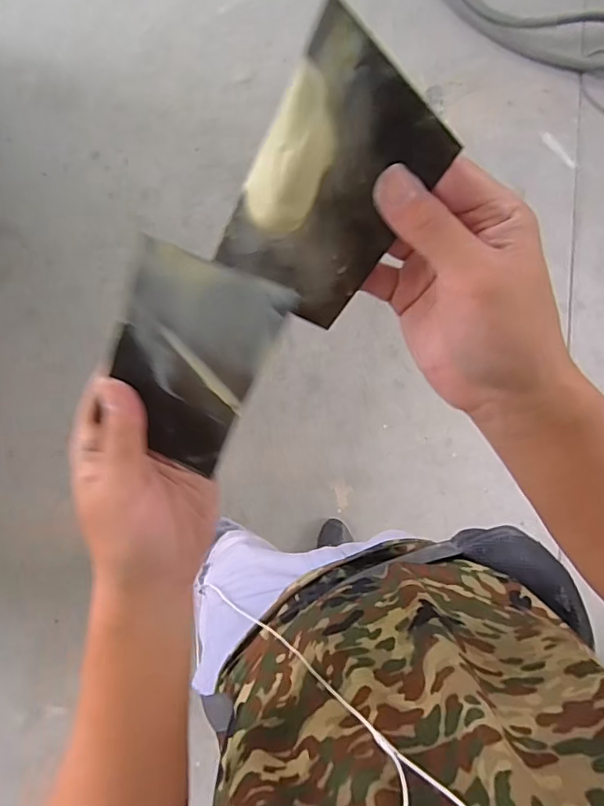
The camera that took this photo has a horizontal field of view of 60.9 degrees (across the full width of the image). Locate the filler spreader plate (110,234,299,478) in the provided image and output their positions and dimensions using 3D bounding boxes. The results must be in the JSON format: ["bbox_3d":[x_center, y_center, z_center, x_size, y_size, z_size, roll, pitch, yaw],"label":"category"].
[{"bbox_3d":[-0.059,-0.019,0.264,0.072,0.004,0.114,21,121,-16],"label":"filler spreader plate"}]

